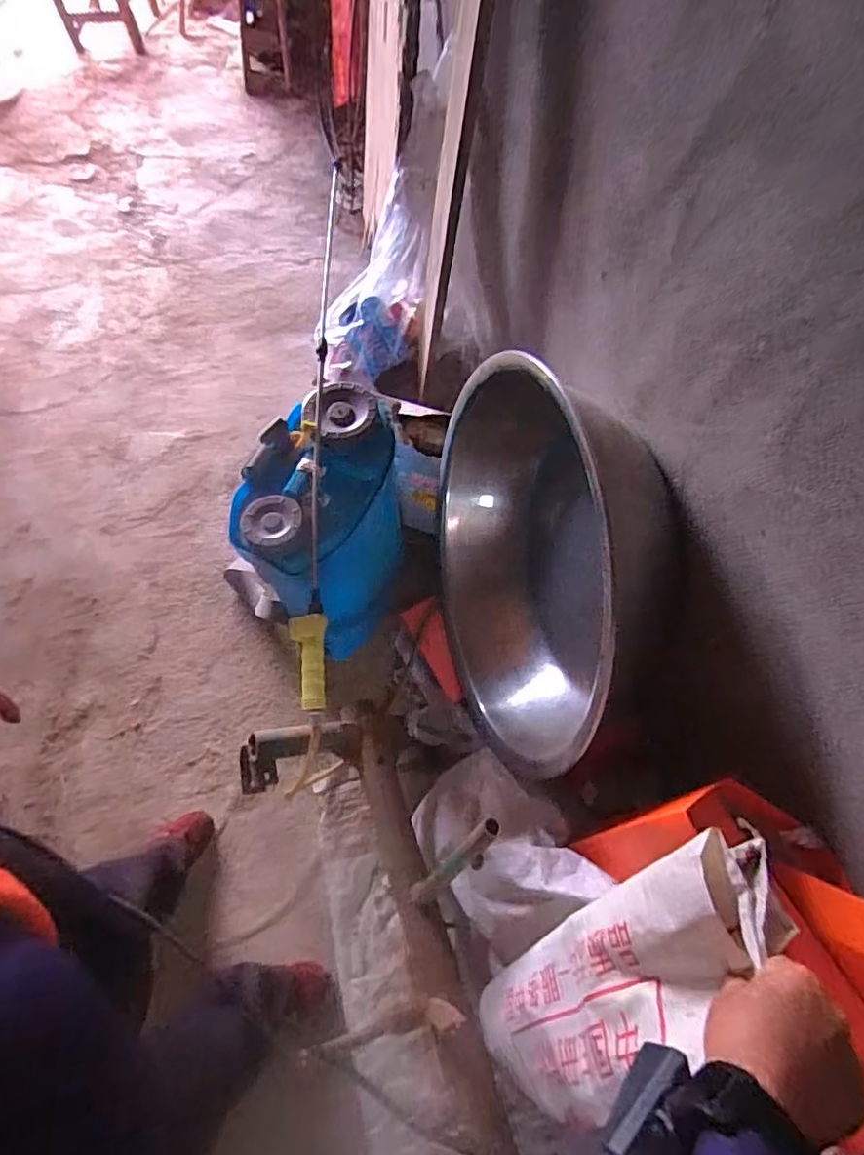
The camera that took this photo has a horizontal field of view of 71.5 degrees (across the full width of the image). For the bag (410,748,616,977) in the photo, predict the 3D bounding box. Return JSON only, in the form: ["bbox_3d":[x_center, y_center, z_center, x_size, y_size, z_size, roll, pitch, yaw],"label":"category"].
[{"bbox_3d":[0.091,0.383,0.881,0.201,0.239,0.267,-35,67,-16],"label":"bag"}]

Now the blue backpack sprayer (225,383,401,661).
[{"bbox_3d":[-0.185,-0.088,1.110,0.202,0.394,0.350,16,64,9],"label":"blue backpack sprayer"}]

